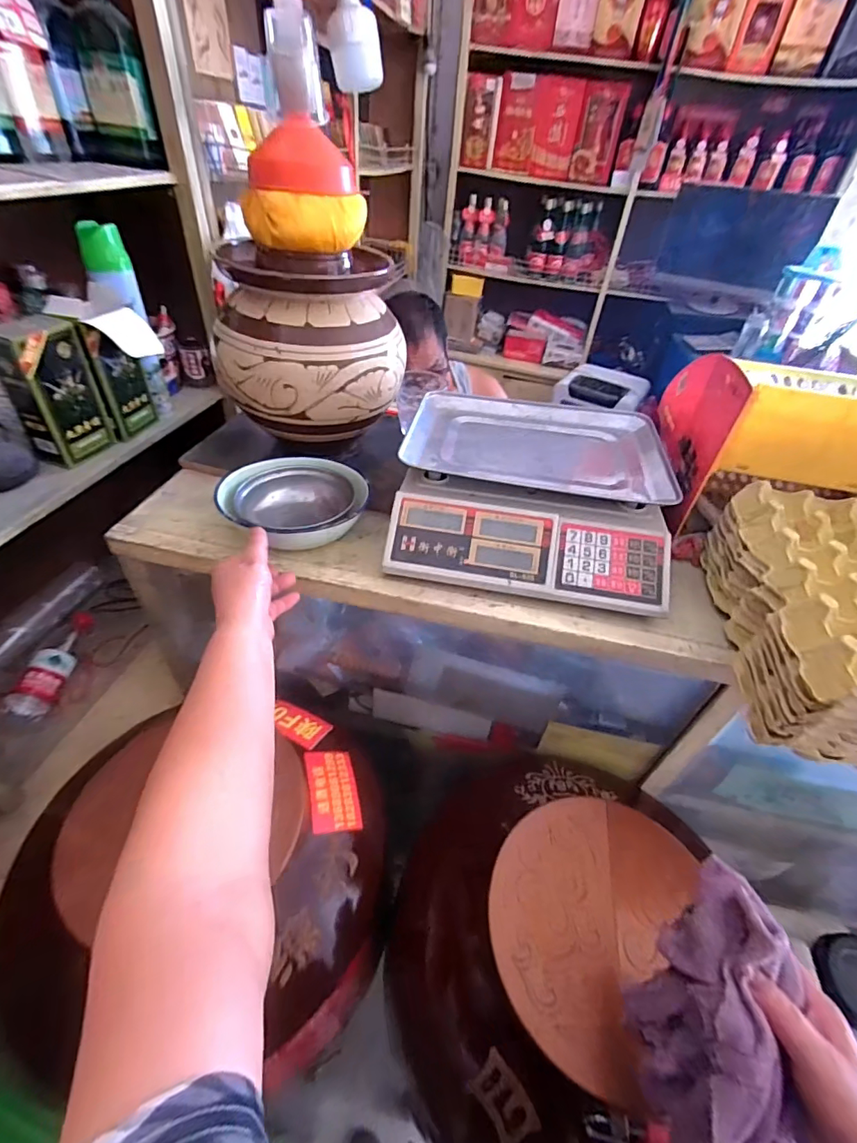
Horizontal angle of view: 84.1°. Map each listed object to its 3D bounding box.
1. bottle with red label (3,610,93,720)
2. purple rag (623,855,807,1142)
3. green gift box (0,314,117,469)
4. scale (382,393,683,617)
[{"bbox_3d":[-0.652,0.156,0.840,0.053,0.061,0.226,2,42,-4],"label":"bottle with red label"},{"bbox_3d":[0.189,0.295,0.316,0.067,0.119,0.156,19,43,13],"label":"purple rag"},{"bbox_3d":[-0.548,-0.260,0.693,0.069,0.183,0.098,15,43,10],"label":"green gift box"},{"bbox_3d":[0.133,-0.114,0.634,0.320,0.105,0.345,9,42,3],"label":"scale"}]

